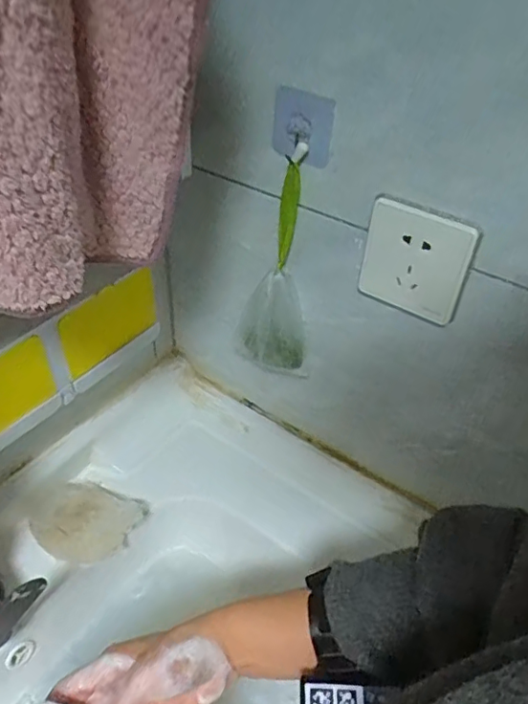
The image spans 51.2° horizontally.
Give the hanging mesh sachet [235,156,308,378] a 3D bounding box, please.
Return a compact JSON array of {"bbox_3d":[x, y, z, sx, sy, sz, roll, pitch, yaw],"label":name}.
[{"bbox_3d":[0.024,-0.075,0.544,0.072,0.232,0.029,24,40,11],"label":"hanging mesh sachet"}]

